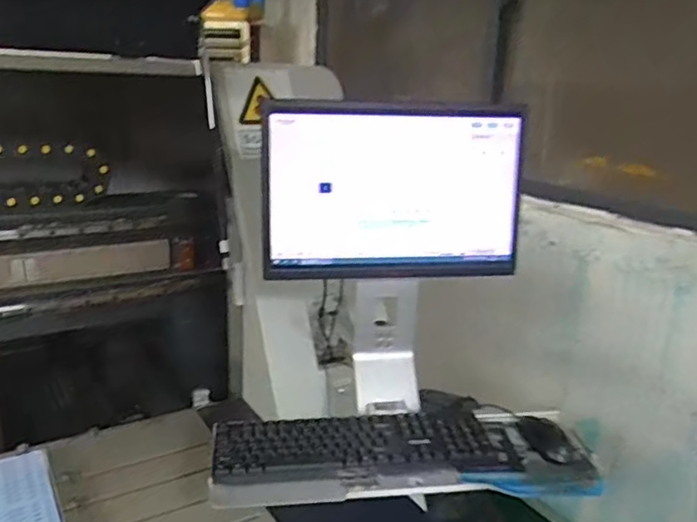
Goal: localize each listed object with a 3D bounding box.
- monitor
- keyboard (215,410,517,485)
[{"bbox_3d":[0.079,-0.121,1.060,0.437,0.287,0.068,0,17,-8],"label":"monitor"},{"bbox_3d":[0.030,0.291,0.996,0.470,0.035,0.148,1,17,-7],"label":"keyboard"}]

